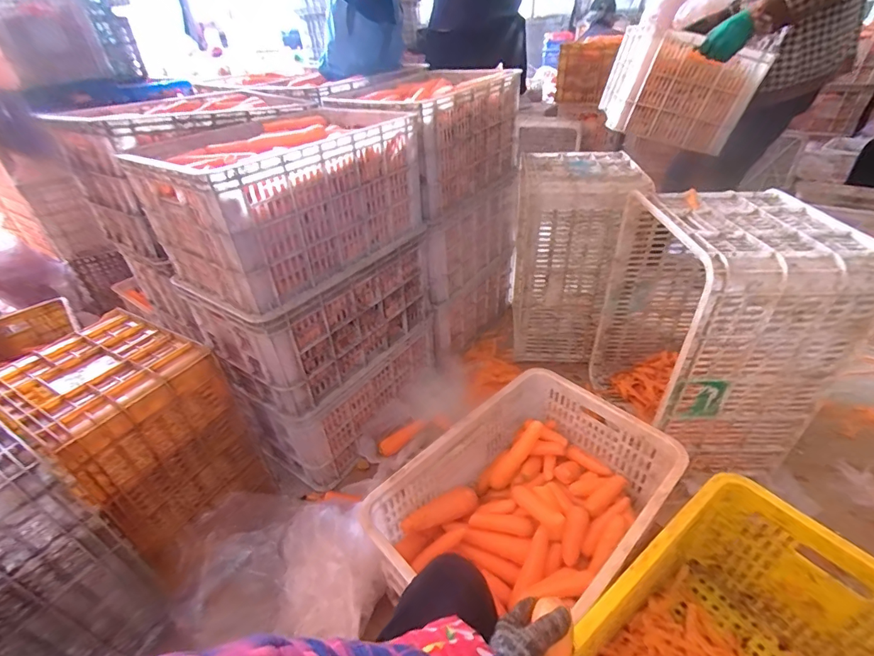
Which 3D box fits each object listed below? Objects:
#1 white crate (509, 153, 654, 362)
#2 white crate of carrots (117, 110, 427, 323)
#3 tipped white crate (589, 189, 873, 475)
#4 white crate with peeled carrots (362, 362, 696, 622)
[{"bbox_3d":[0.421,-0.216,1.337,0.306,0.554,0.327,4,37,10],"label":"white crate"},{"bbox_3d":[-0.308,-0.291,0.926,0.328,0.262,0.529,21,43,29],"label":"white crate of carrots"},{"bbox_3d":[0.632,0.023,1.016,0.333,0.602,0.418,0,37,5],"label":"tipped white crate"},{"bbox_3d":[0.170,0.358,0.814,0.510,0.232,0.359,-30,44,-31],"label":"white crate with peeled carrots"}]

